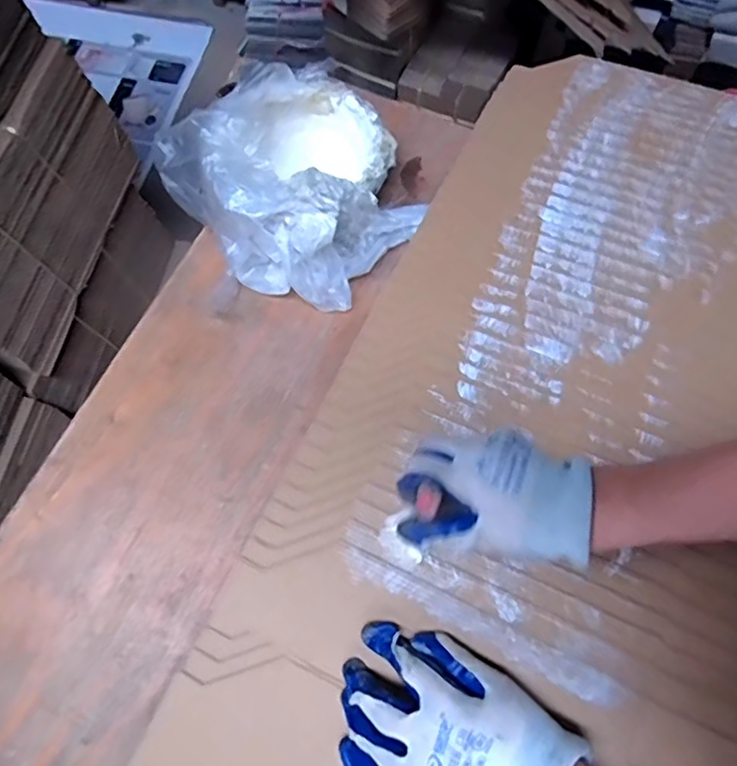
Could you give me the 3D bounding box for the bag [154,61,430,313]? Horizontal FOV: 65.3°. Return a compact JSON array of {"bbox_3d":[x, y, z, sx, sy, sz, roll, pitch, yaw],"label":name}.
[{"bbox_3d":[-0.072,-0.230,0.639,0.231,0.129,0.236,39,72,18],"label":"bag"}]

